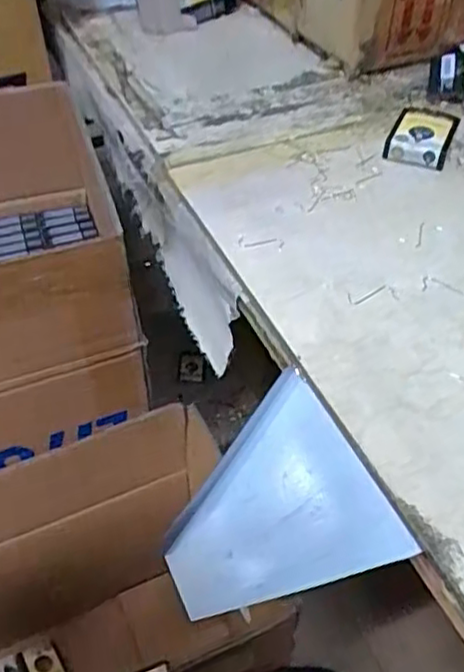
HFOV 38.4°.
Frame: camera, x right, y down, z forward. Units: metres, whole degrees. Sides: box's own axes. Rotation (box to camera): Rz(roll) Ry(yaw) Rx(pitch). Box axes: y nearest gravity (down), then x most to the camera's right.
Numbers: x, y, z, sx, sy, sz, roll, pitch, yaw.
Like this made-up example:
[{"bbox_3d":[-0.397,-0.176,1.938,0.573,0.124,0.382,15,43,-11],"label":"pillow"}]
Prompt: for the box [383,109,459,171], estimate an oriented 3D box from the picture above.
[{"bbox_3d":[0.175,-0.183,0.614,0.052,0.021,0.070,21,52,11],"label":"box"}]

